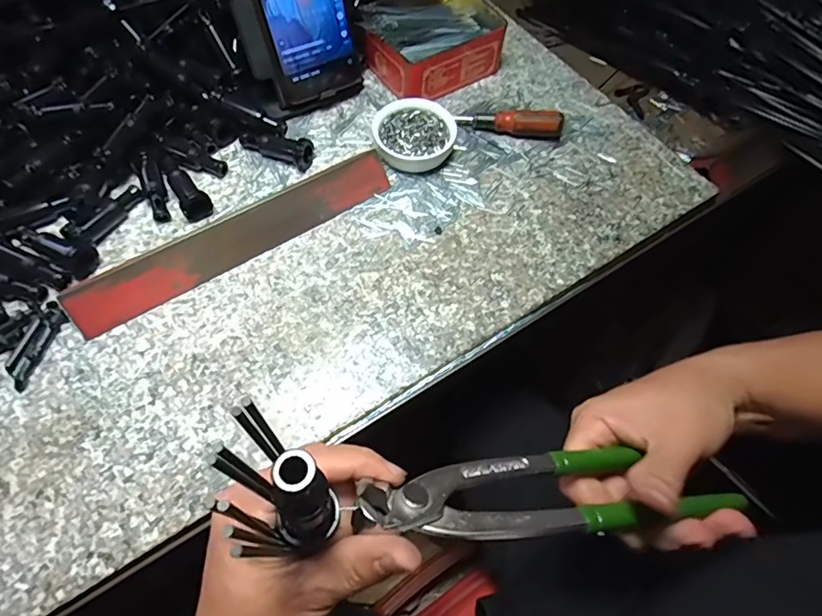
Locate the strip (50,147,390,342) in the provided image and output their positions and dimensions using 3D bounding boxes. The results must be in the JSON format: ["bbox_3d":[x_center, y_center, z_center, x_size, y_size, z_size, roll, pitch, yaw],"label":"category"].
[{"bbox_3d":[-0.129,-0.057,0.387,0.256,0.037,0.011,-31,29,-18],"label":"strip"}]

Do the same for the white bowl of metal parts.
[{"bbox_3d":[0.001,-0.152,0.447,0.071,0.028,0.063,9,62,2],"label":"white bowl of metal parts"}]

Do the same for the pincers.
[{"bbox_3d":[0.071,0.087,0.234,0.191,0.017,0.038,6,61,-17],"label":"pincers"}]

